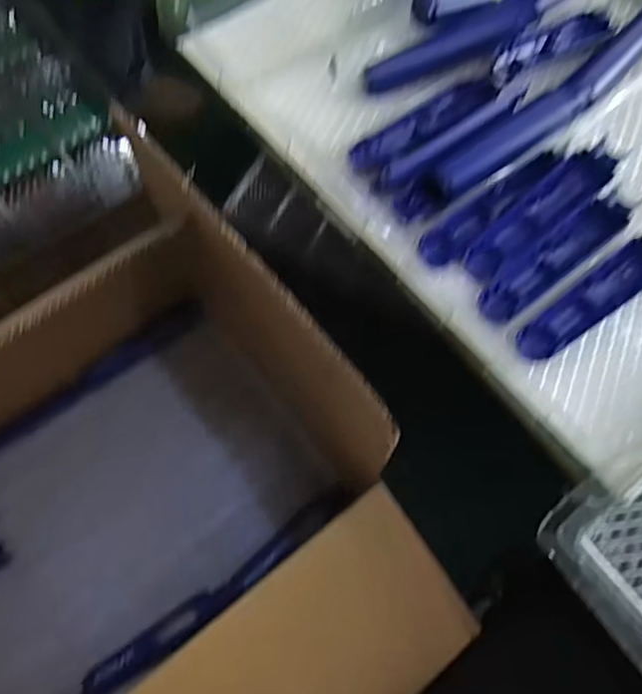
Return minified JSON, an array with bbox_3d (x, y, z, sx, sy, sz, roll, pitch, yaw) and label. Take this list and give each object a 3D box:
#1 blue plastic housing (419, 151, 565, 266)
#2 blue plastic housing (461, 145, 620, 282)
[{"bbox_3d":[0.144,-0.116,0.486,0.145,0.015,0.029,-34,75,-14],"label":"blue plastic housing"},{"bbox_3d":[0.184,-0.113,0.486,0.162,0.014,0.038,-40,77,-15],"label":"blue plastic housing"}]

